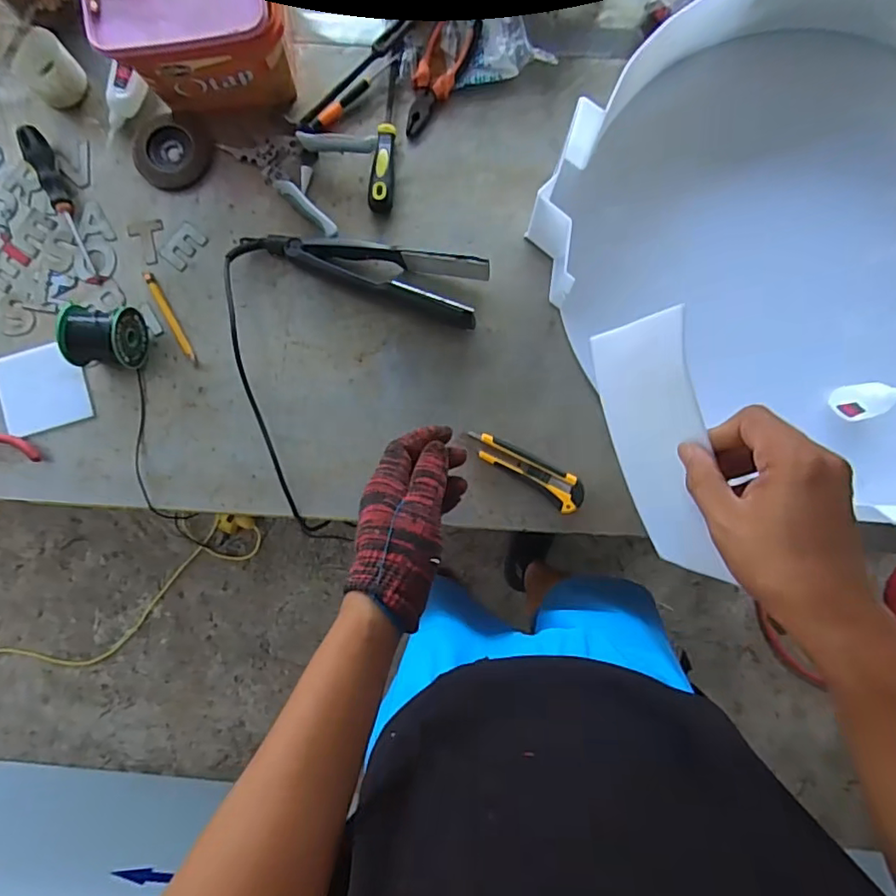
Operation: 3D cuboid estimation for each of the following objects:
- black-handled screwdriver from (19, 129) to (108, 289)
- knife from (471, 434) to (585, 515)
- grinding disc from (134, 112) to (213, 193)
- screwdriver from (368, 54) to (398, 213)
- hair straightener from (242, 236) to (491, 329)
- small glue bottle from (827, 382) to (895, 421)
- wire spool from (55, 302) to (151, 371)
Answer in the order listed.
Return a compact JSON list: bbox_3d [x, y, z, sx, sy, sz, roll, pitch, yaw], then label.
[{"bbox_3d":[-0.476,-0.300,0.685,0.027,0.032,0.206,-24,85,0],"label":"black-handled screwdriver"},{"bbox_3d":[0.092,0.027,0.661,0.148,0.016,0.040,29,87,4],"label":"knife"},{"bbox_3d":[-0.348,-0.374,0.704,0.096,0.006,0.091,0,85,2],"label":"grinding disc"},{"bbox_3d":[-0.078,-0.392,0.688,0.028,0.029,0.197,3,86,2],"label":"screwdriver"},{"bbox_3d":[-0.102,-0.211,0.662,0.290,0.063,0.078,15,86,3],"label":"hair straightener"},{"bbox_3d":[0.468,-0.053,0.611,0.019,0.093,0.038,2,85,-21],"label":"small glue bottle"},{"bbox_3d":[-0.406,-0.130,0.658,0.072,0.066,0.069,2,86,2],"label":"wire spool"}]

